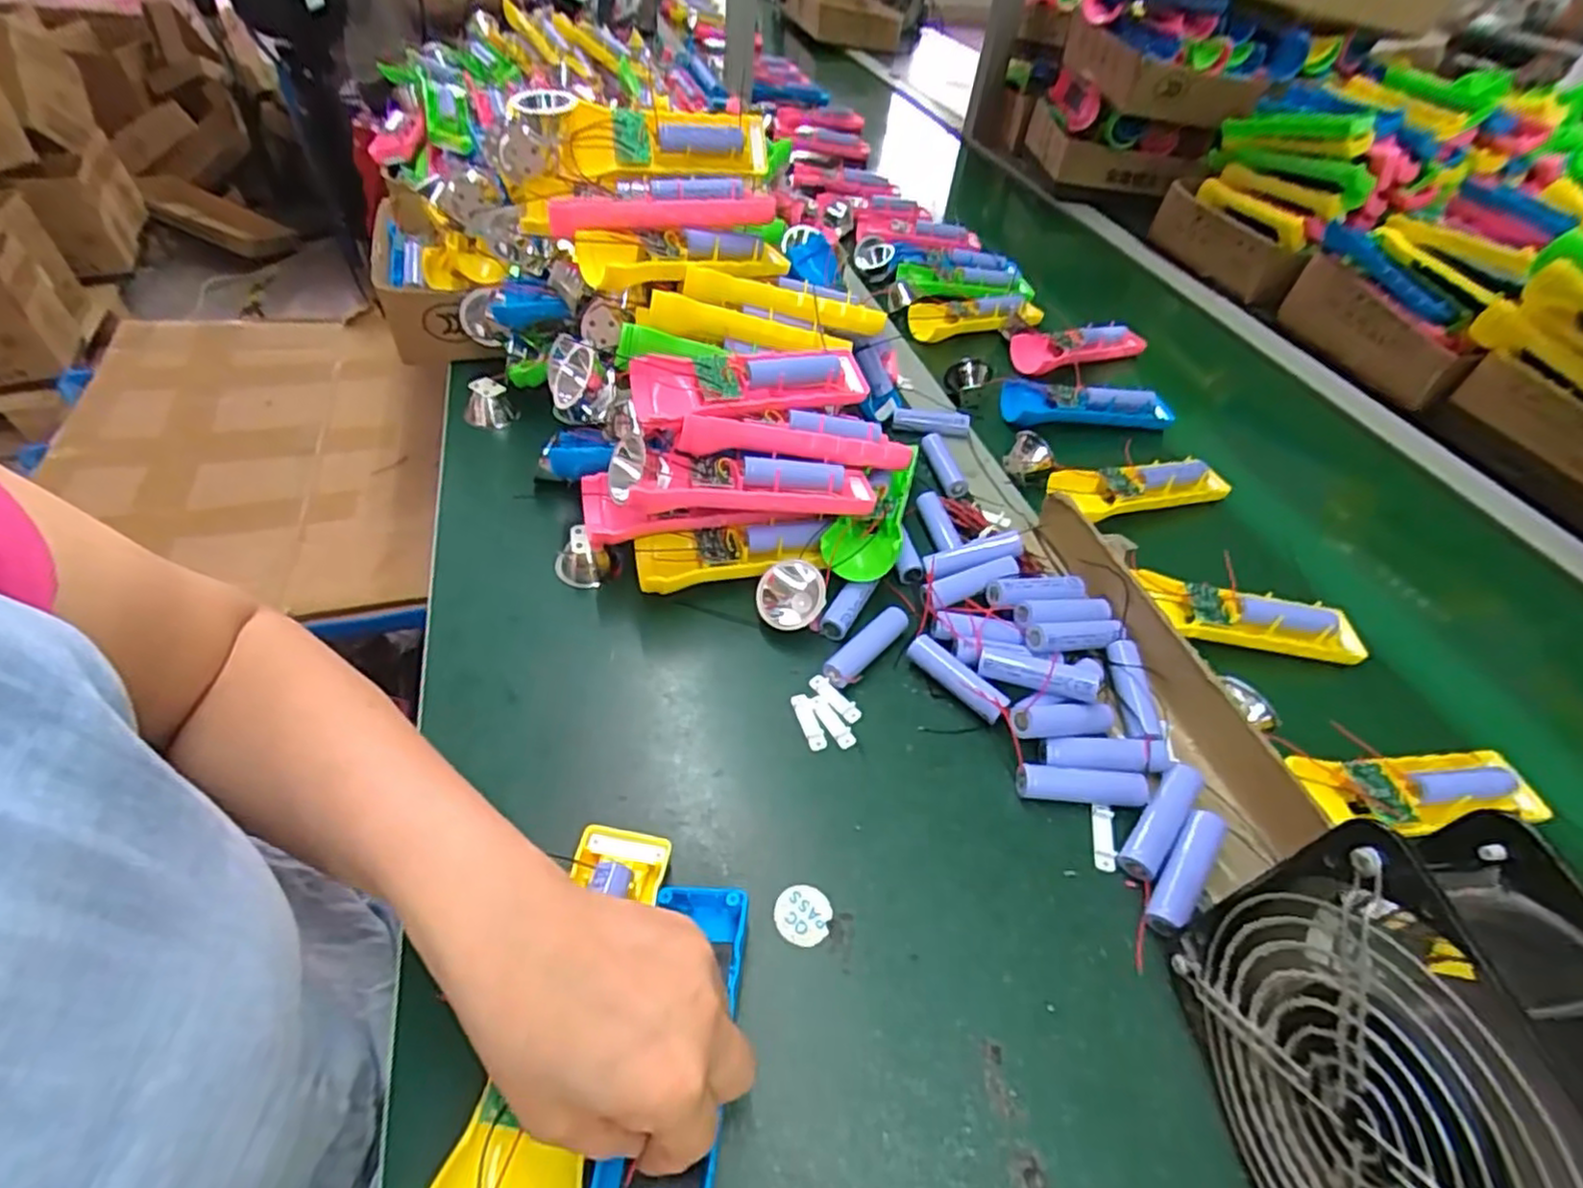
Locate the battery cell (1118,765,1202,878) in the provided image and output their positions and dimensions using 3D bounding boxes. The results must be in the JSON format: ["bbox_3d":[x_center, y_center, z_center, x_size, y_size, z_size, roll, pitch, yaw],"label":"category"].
[{"bbox_3d":[0.190,0.116,0.362,0.019,0.015,0.066,34,54,24],"label":"battery cell"}]

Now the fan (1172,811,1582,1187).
[{"bbox_3d":[0.209,0.166,0.226,0.064,0.138,0.144,-3,48,-7],"label":"fan"}]

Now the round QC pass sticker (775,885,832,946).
[{"bbox_3d":[0.005,0.153,0.335,0.027,0.004,0.026,2,48,-3],"label":"round QC pass sticker"}]

